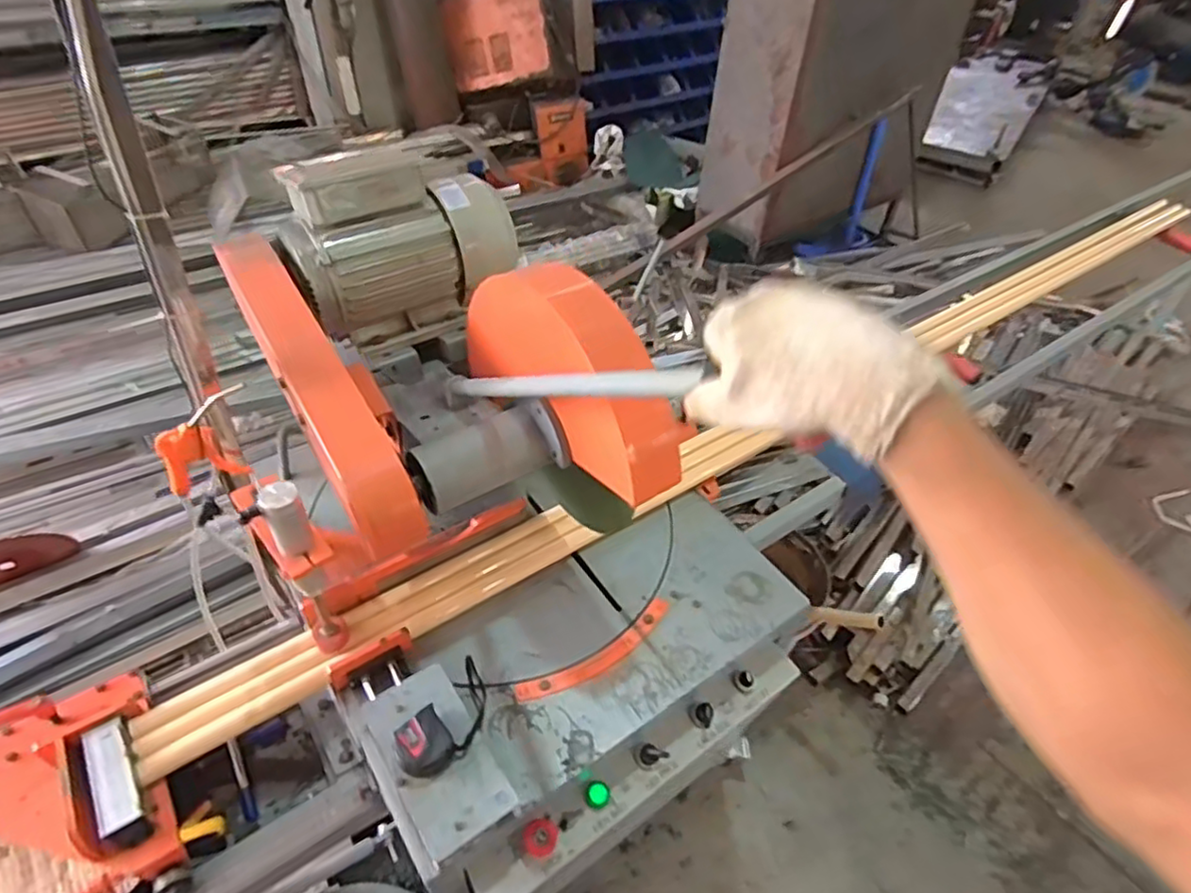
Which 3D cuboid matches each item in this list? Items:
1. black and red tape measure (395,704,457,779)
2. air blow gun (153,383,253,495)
[{"bbox_3d":[-0.190,0.330,0.725,0.058,0.025,0.061,-25,53,-28],"label":"black and red tape measure"},{"bbox_3d":[-0.454,0.000,0.757,0.097,0.135,0.045,-24,52,-27],"label":"air blow gun"}]

